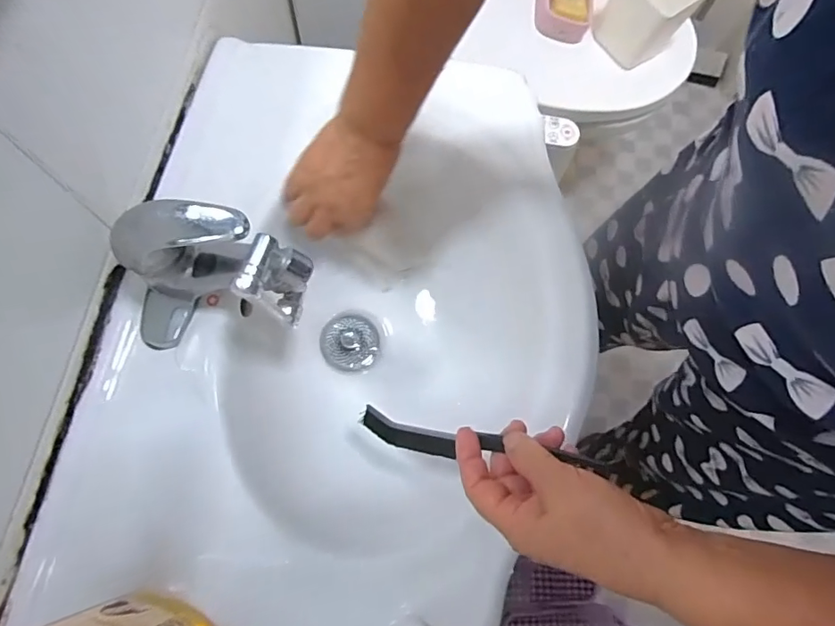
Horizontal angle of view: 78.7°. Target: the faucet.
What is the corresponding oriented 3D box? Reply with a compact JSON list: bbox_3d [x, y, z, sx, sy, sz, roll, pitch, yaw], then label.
[{"bbox_3d":[-0.156,-0.033,0.393,0.151,0.112,0.082,-7,72,-4],"label":"faucet"}]

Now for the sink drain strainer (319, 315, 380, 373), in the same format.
[{"bbox_3d":[-0.072,0.033,0.547,0.060,0.010,0.062,0,73,-1],"label":"sink drain strainer"}]

